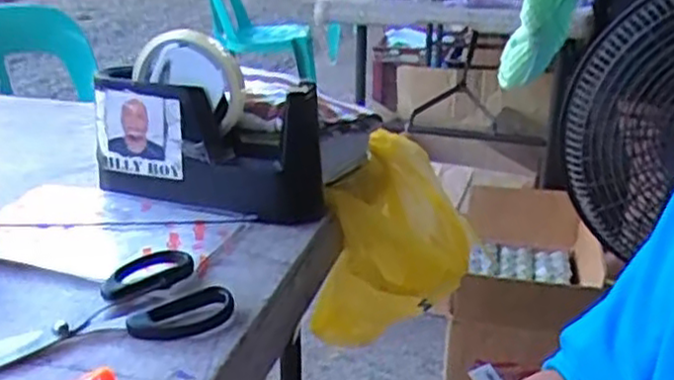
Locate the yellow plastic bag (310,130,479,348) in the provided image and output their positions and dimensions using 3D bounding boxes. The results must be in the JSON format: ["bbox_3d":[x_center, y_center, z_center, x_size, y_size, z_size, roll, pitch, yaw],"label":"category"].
[{"bbox_3d":[0.065,0.053,0.688,0.114,0.161,0.216,7,24,14],"label":"yellow plastic bag"}]

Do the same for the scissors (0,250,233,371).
[{"bbox_3d":[-0.151,0.073,0.411,0.168,0.014,0.079,-14,27,-29],"label":"scissors"}]

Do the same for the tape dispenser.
[{"bbox_3d":[-0.102,-0.052,0.562,0.183,0.118,0.066,5,24,10],"label":"tape dispenser"}]

